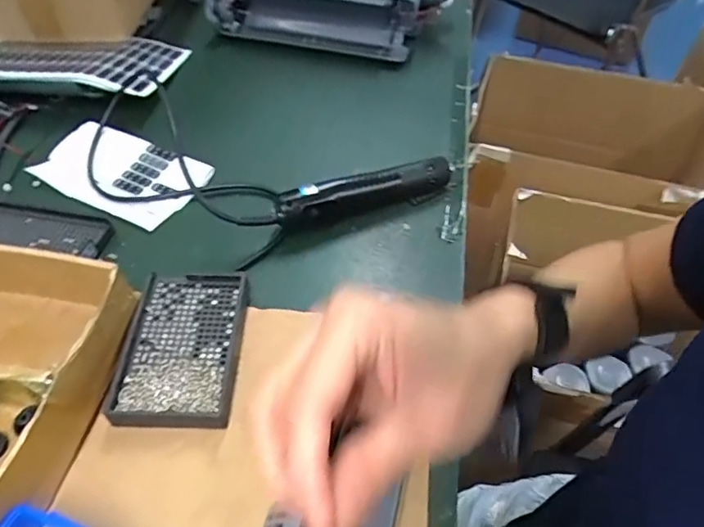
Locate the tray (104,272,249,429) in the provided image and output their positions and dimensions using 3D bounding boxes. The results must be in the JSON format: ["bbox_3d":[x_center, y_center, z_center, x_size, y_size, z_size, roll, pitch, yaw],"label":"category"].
[{"bbox_3d":[-0.141,0.069,0.431,0.089,0.023,0.141,2,50,-2],"label":"tray"}]

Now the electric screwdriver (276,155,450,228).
[{"bbox_3d":[0.015,-0.076,0.555,0.202,0.043,0.034,-19,54,-18],"label":"electric screwdriver"}]

